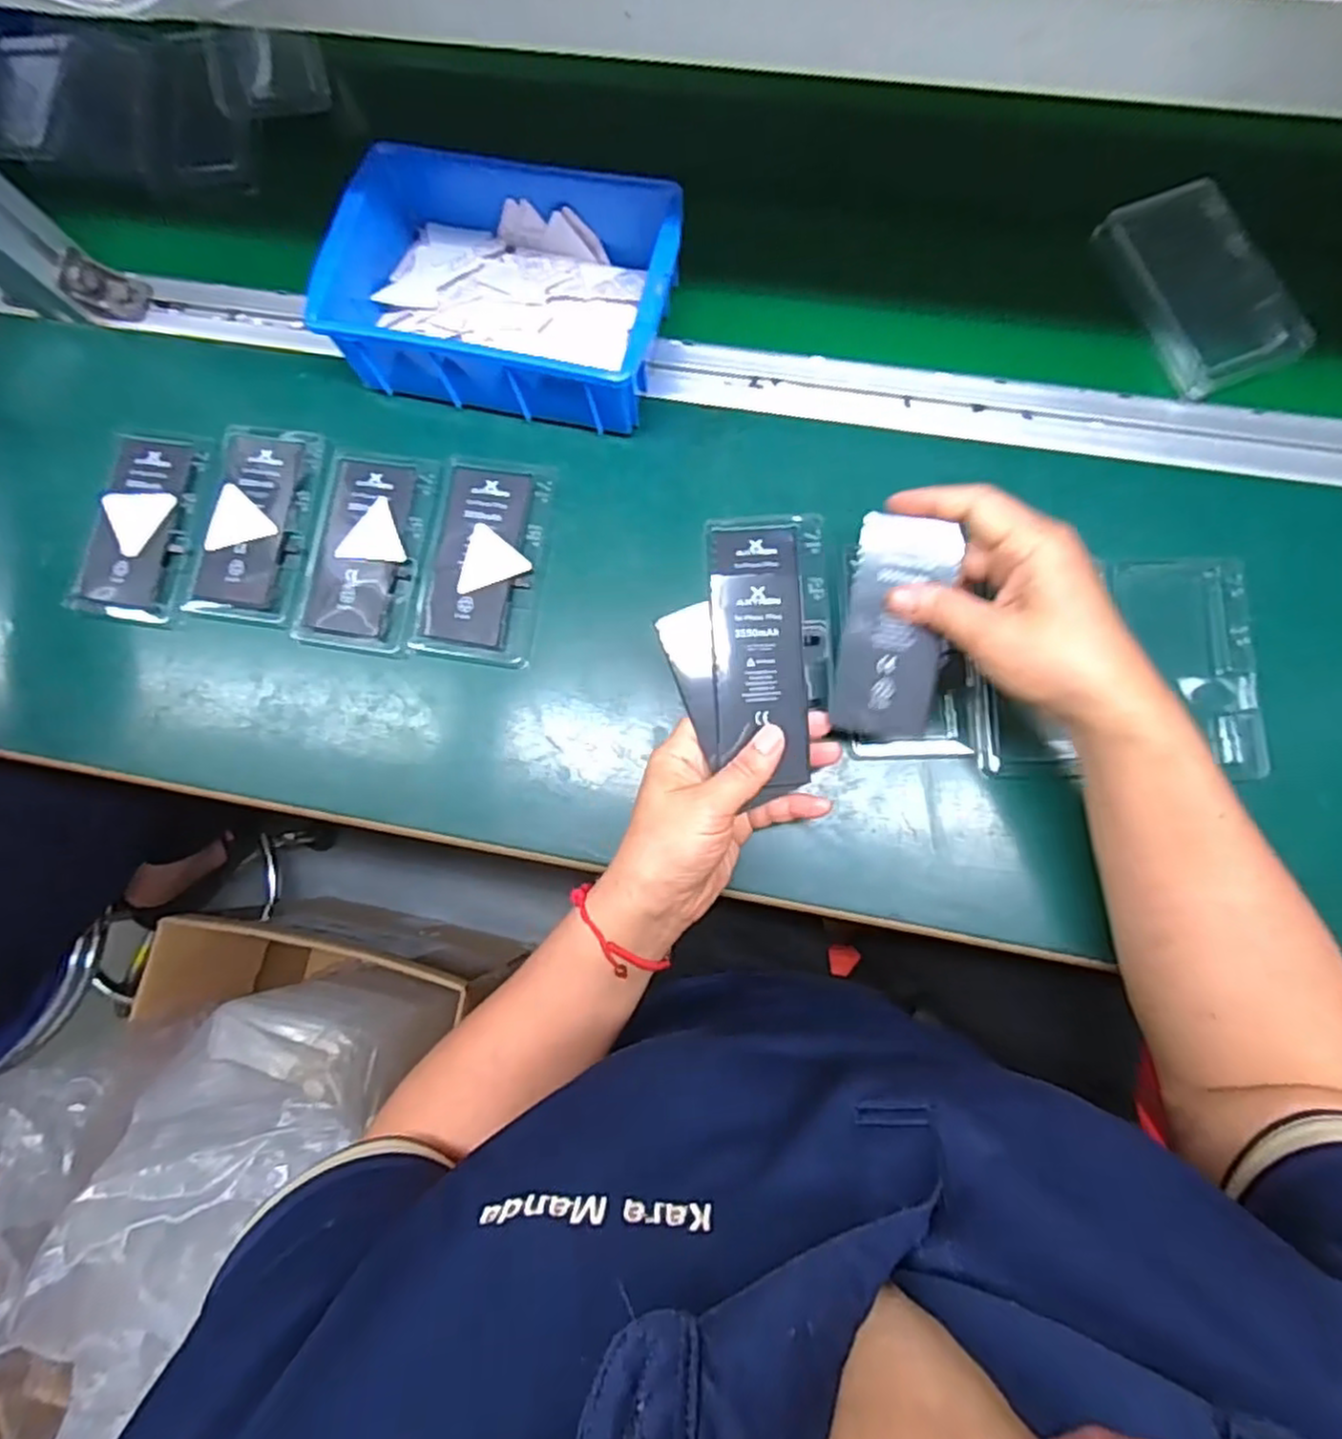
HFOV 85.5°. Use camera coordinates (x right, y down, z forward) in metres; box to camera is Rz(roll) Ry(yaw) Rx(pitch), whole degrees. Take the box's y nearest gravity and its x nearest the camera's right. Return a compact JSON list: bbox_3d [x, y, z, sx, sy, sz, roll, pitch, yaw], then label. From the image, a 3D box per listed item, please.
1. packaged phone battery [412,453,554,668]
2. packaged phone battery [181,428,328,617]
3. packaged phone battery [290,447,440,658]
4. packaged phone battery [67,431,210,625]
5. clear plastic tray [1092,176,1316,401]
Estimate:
[{"bbox_3d":[-0.116,-0.100,0.450,0.073,0.006,0.127,9,86,5],"label":"packaged phone battery"},{"bbox_3d":[-0.266,-0.128,0.467,0.068,0.011,0.126,8,86,5],"label":"packaged phone battery"},{"bbox_3d":[-0.192,-0.107,0.456,0.074,0.005,0.127,10,86,5],"label":"packaged phone battery"},{"bbox_3d":[-0.342,-0.125,0.466,0.069,0.011,0.122,7,86,4],"label":"packaged phone battery"},{"bbox_3d":[0.326,-0.267,0.446,0.080,0.022,0.127,-24,80,-1],"label":"clear plastic tray"}]

